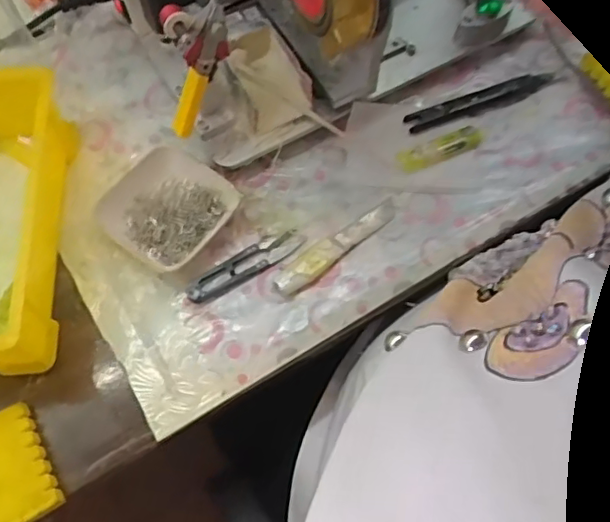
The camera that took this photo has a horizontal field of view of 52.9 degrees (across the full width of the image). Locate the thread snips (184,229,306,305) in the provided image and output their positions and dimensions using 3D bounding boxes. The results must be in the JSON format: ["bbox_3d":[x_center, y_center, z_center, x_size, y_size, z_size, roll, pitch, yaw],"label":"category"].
[{"bbox_3d":[-0.049,0.003,0.501,0.101,0.004,0.027,-32,67,-14],"label":"thread snips"}]

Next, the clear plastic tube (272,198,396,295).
[{"bbox_3d":[0.026,-0.014,0.504,0.123,0.008,0.021,-38,69,-16],"label":"clear plastic tube"}]

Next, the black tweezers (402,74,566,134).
[{"bbox_3d":[0.168,-0.148,0.570,0.154,0.011,0.021,-19,65,-8],"label":"black tweezers"}]

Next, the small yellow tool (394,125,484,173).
[{"bbox_3d":[0.121,-0.101,0.546,0.085,0.010,0.024,-26,66,-11],"label":"small yellow tool"}]

